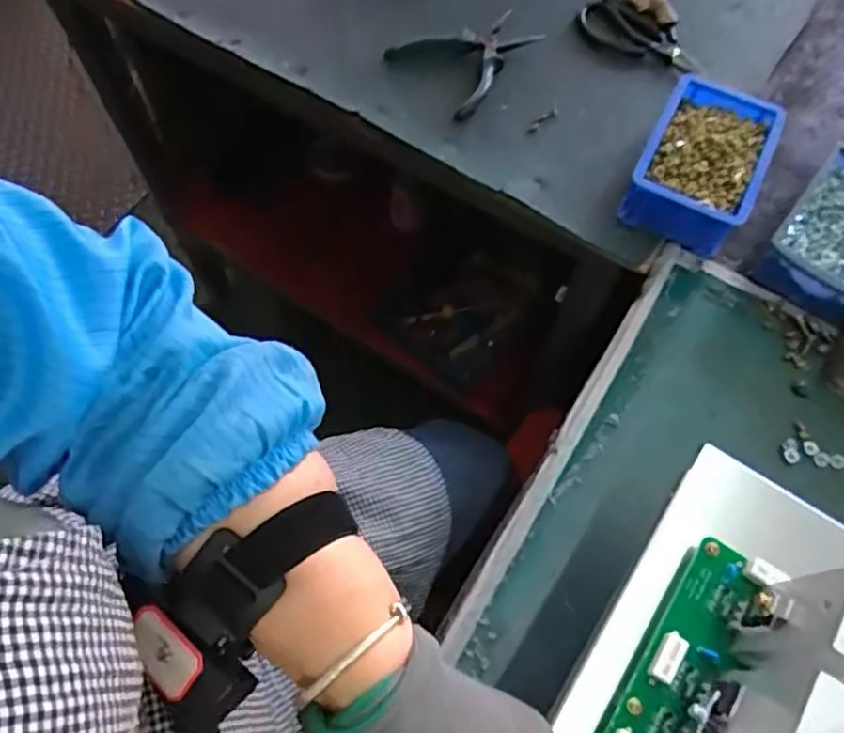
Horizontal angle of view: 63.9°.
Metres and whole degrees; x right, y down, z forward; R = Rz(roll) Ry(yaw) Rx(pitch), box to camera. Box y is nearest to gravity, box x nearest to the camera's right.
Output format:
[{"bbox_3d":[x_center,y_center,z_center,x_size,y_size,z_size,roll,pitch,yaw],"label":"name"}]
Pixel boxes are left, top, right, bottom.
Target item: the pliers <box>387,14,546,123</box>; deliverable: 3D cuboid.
[{"bbox_3d":[0.049,-0.322,0.687,0.111,0.009,0.143,41,70,18],"label":"pliers"}]

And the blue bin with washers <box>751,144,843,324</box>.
[{"bbox_3d":[0.361,-0.112,0.578,0.092,0.049,0.146,36,68,15],"label":"blue bin with washers"}]

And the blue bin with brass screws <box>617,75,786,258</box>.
[{"bbox_3d":[0.253,-0.183,0.609,0.100,0.052,0.155,25,66,11],"label":"blue bin with brass screws"}]

